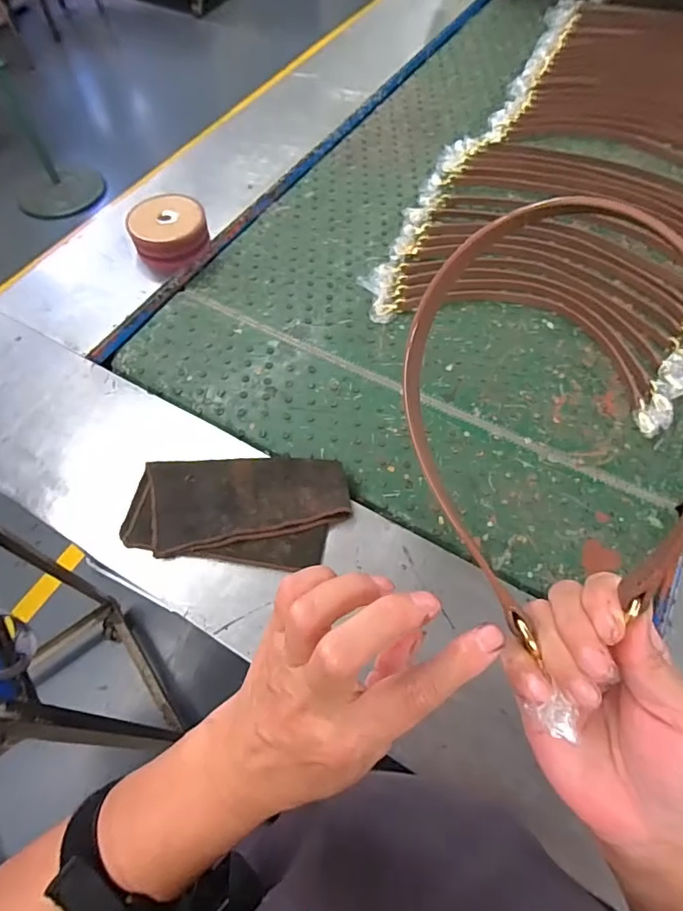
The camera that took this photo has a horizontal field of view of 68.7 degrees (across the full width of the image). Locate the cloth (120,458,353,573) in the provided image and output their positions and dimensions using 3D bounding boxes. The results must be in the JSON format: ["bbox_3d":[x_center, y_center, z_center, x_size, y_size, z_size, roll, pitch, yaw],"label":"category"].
[{"bbox_3d":[-0.122,0.067,0.594,0.254,0.028,0.131,0,60,0],"label":"cloth"}]

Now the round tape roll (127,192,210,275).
[{"bbox_3d":[-0.275,-0.356,0.813,0.116,0.082,0.106,0,60,0],"label":"round tape roll"}]

